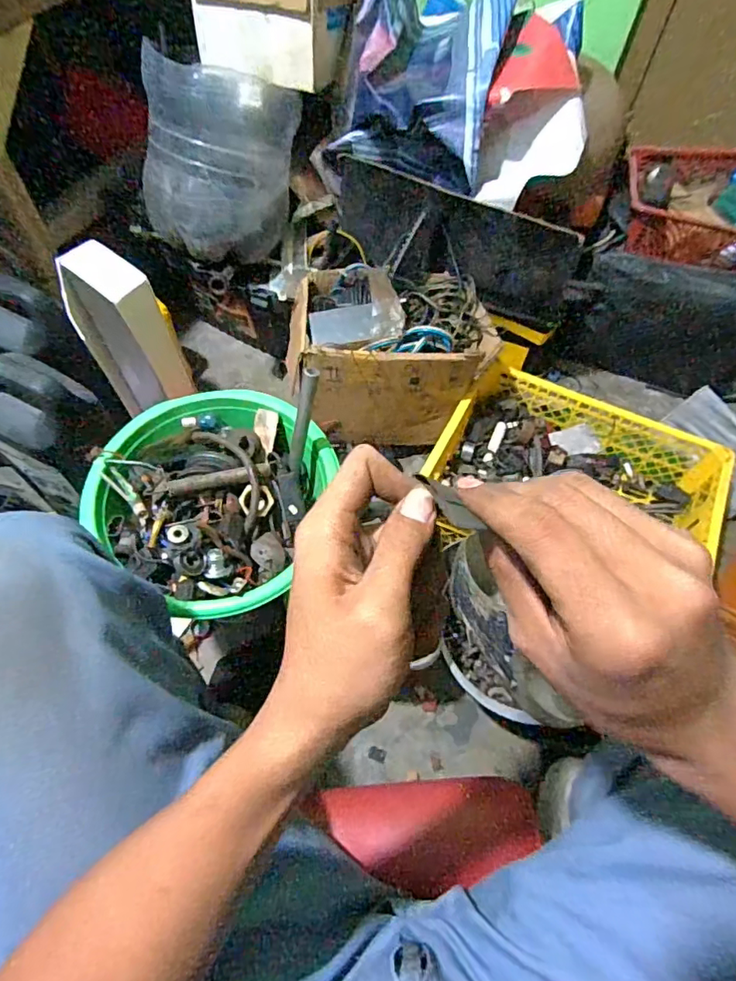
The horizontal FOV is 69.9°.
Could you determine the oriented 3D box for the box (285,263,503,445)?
[{"bbox_3d":[0.048,-0.243,0.896,0.312,0.214,0.236,1,59,-2],"label":"box"}]

